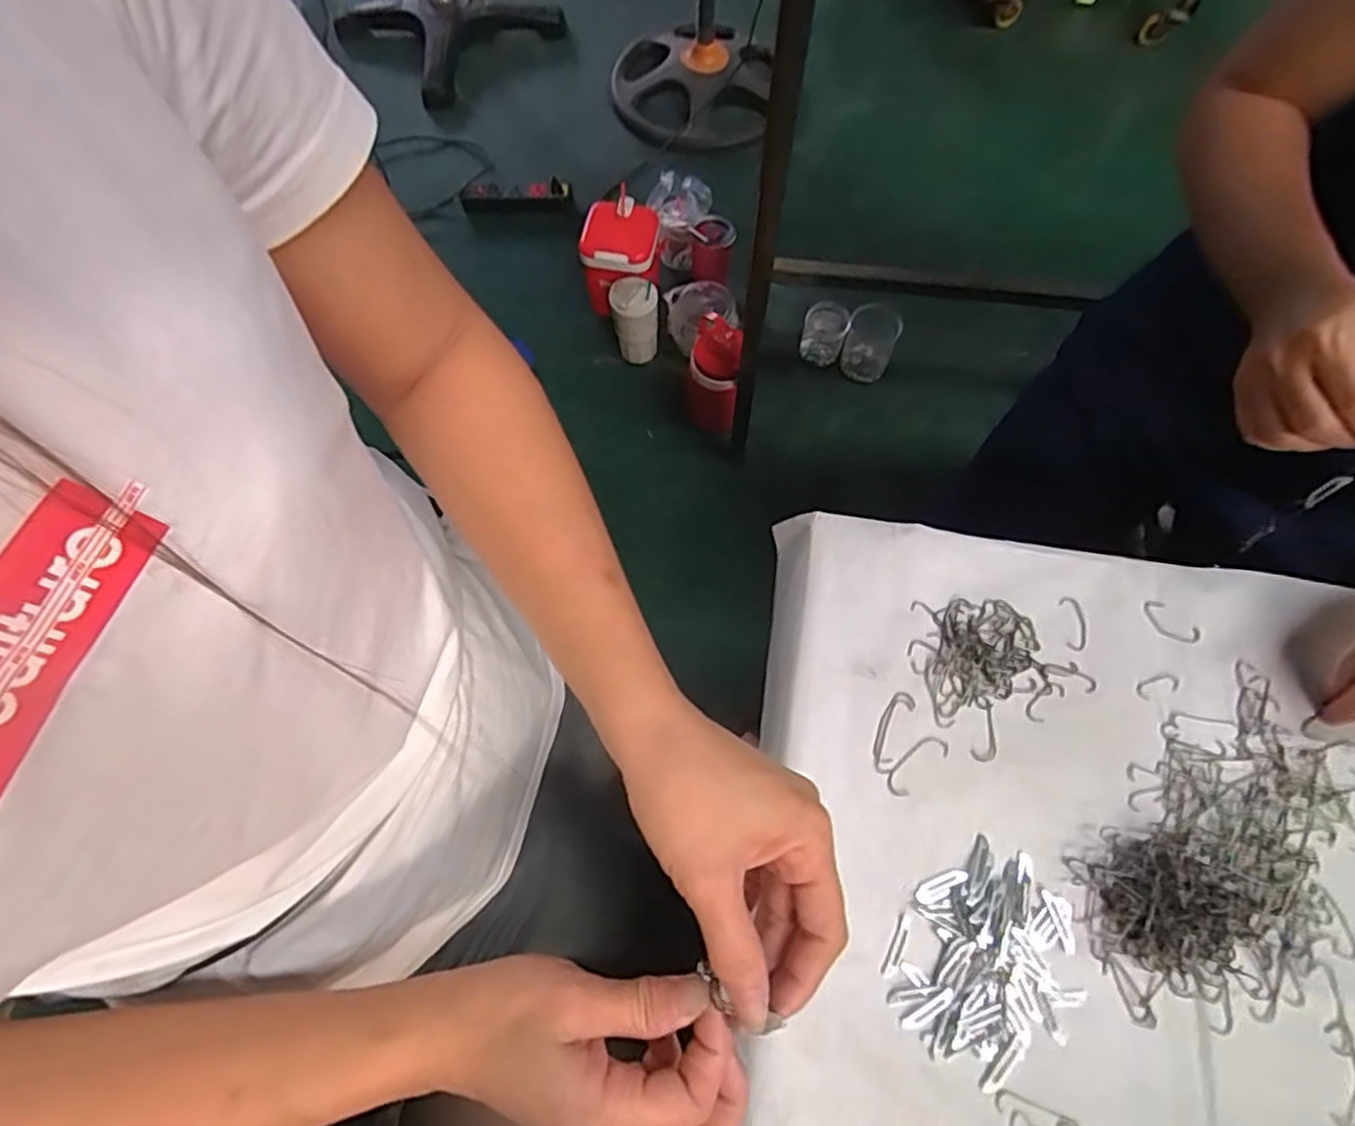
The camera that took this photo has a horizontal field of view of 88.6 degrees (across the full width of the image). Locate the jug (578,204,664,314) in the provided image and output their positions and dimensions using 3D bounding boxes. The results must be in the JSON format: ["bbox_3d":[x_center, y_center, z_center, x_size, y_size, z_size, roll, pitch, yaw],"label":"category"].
[{"bbox_3d":[-0.119,-0.637,1.494,0.170,0.184,0.189,-5,68,-1],"label":"jug"}]

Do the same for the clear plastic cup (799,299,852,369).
[{"bbox_3d":[0.310,-0.486,1.481,0.091,0.115,0.076,12,68,6],"label":"clear plastic cup"}]

